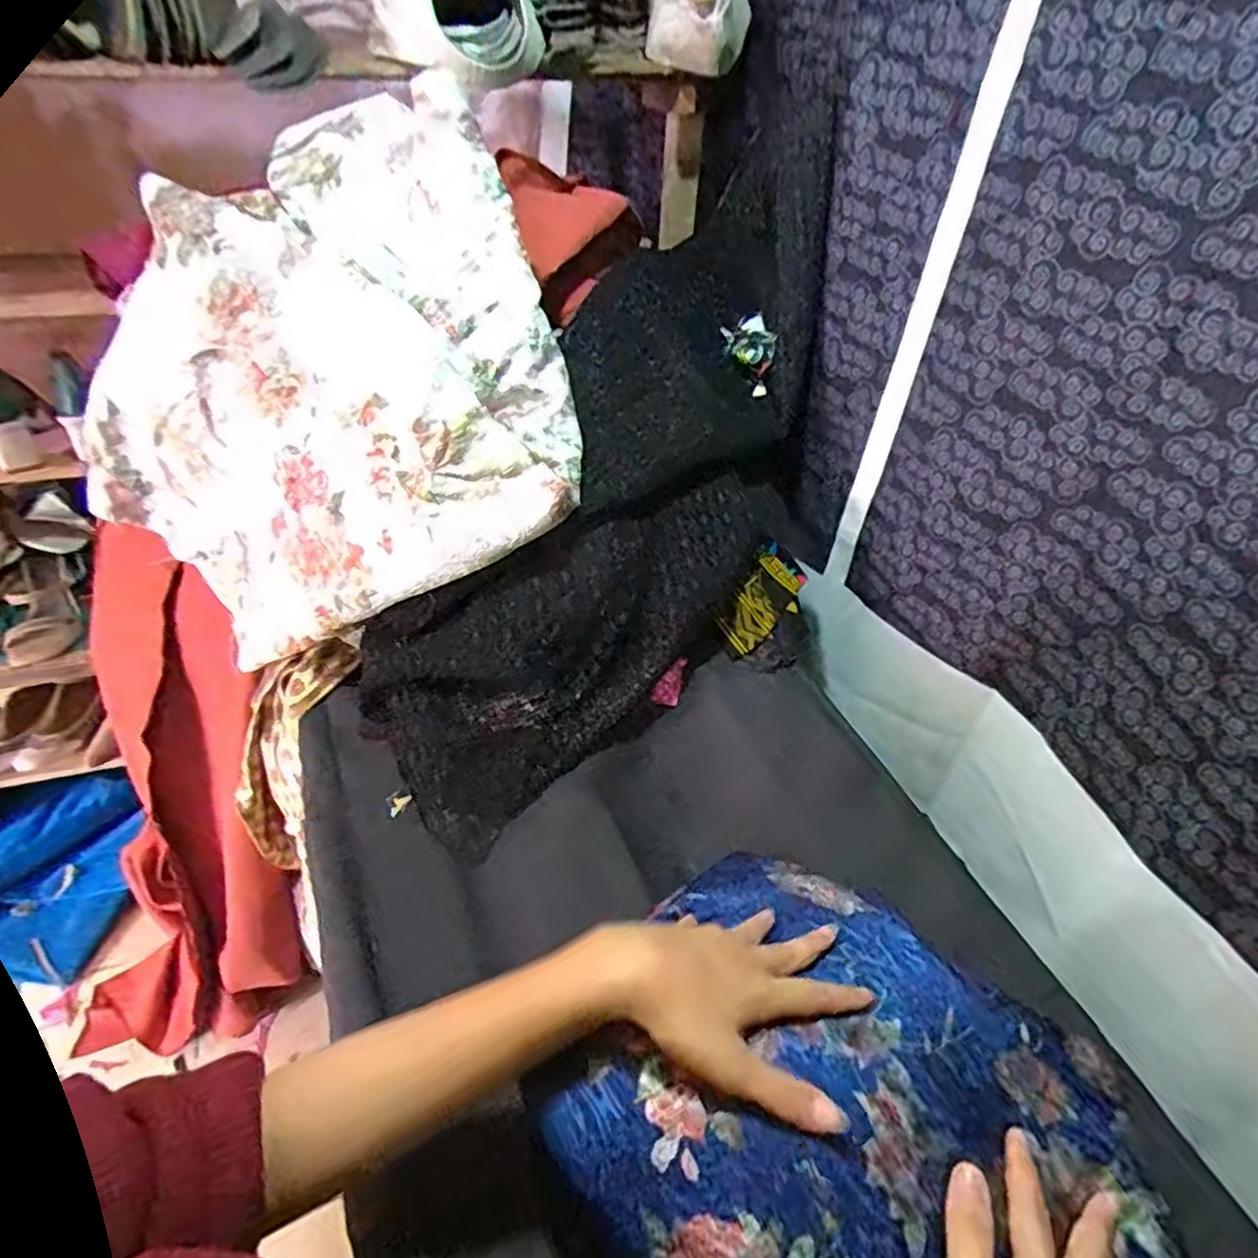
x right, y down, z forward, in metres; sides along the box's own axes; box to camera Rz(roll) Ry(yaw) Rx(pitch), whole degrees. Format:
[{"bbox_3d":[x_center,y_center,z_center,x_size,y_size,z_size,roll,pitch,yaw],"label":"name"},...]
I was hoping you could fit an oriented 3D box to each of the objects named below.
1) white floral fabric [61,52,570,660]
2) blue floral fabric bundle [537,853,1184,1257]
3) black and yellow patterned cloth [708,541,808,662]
[{"bbox_3d":[-0.290,-0.213,0.641,0.422,0.348,0.411,2,43,-2],"label":"white floral fabric"},{"bbox_3d":[0.111,0.268,0.367,0.263,0.104,0.287,-27,51,-30],"label":"blue floral fabric bundle"},{"bbox_3d":[0.141,-0.028,0.744,0.068,0.023,0.144,42,59,-7],"label":"black and yellow patterned cloth"}]

